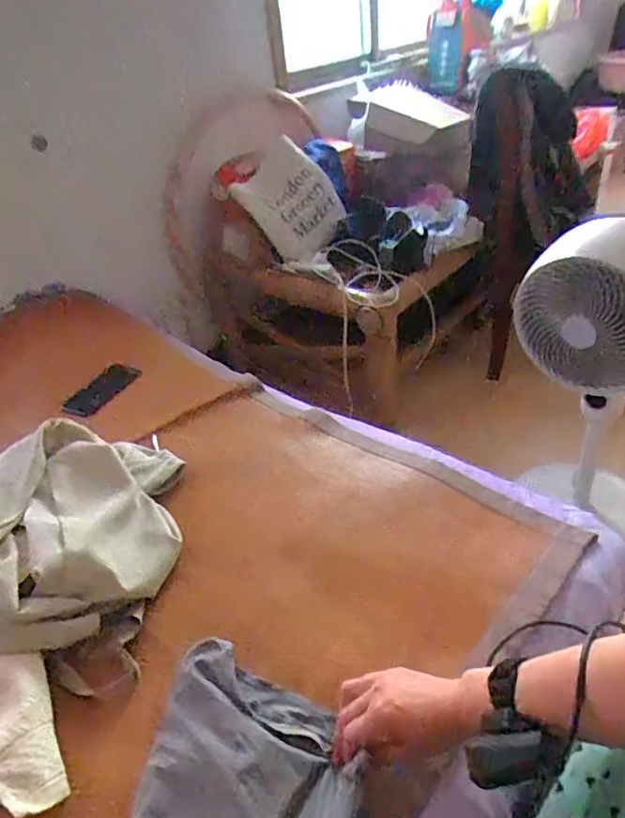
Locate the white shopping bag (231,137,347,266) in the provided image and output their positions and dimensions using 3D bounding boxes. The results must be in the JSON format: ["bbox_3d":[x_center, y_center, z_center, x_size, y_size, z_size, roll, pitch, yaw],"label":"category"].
[{"bbox_3d":[-0.057,-0.592,1.628,0.232,0.294,0.026,-41,21,13],"label":"white shopping bag"}]

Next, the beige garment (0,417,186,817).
[{"bbox_3d":[-0.360,0.189,0.711,0.324,0.116,0.472,2,37,13],"label":"beige garment"}]

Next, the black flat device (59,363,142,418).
[{"bbox_3d":[-0.426,-0.039,1.147,0.154,0.052,0.013,-42,2,-13],"label":"black flat device"}]

